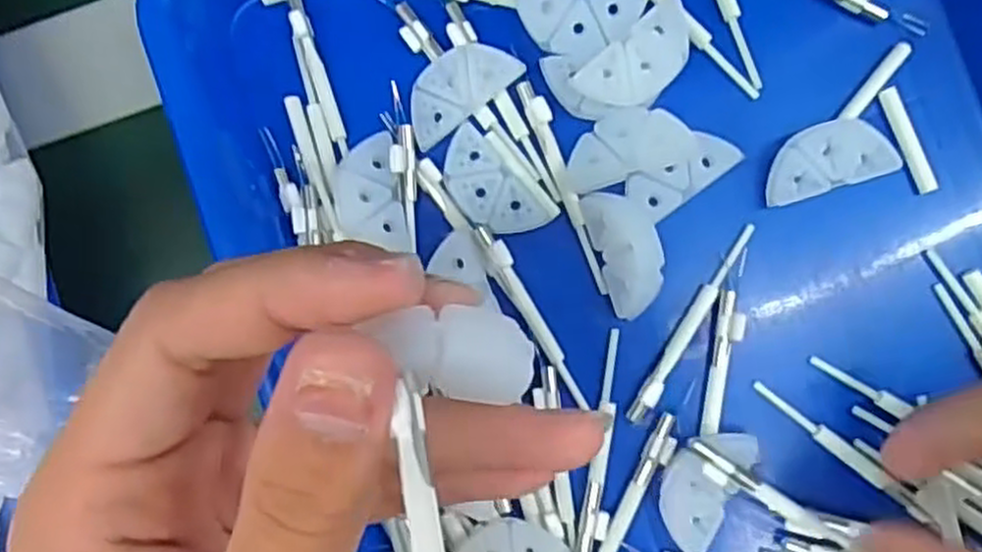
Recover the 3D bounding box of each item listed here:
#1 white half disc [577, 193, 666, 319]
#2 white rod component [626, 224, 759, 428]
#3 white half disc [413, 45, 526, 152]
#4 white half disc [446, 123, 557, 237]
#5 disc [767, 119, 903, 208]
[{"bbox_3d":[0.041,-0.008,0.236,0.017,0.014,0.038,-17,87,3],"label":"white half disc"},{"bbox_3d":[0.062,0.014,0.239,0.006,0.004,0.069,31,90,5],"label":"white rod component"},{"bbox_3d":[-0.011,-0.058,0.242,0.038,0.006,0.020,-37,95,10],"label":"white half disc"},{"bbox_3d":[-0.001,-0.027,0.242,0.019,0.004,0.038,-41,86,2],"label":"white half disc"},{"bbox_3d":[0.101,-0.035,0.237,0.038,0.009,0.019,-16,87,3],"label":"disc"}]

